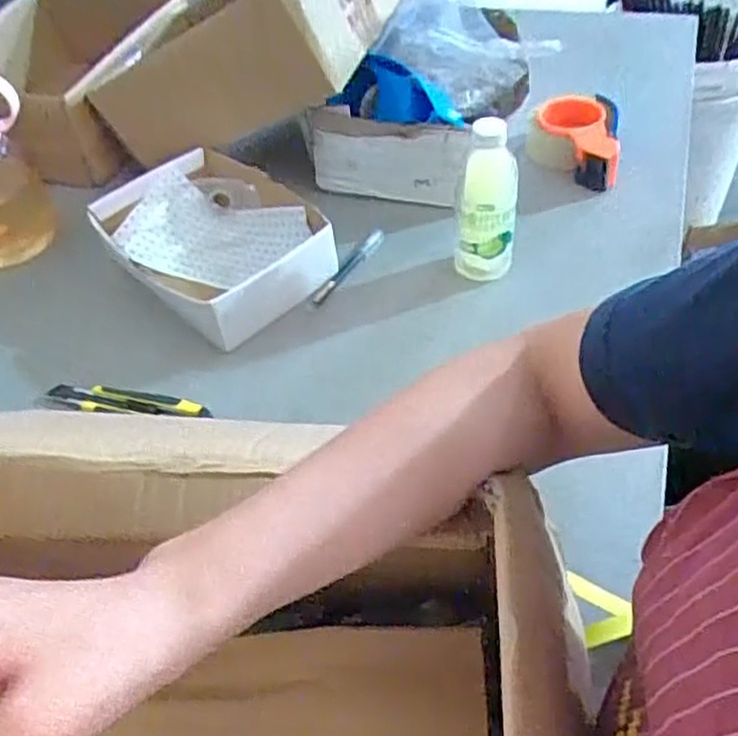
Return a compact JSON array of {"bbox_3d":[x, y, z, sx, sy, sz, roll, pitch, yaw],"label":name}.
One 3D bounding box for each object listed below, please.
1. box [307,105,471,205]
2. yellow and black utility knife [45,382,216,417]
[{"bbox_3d":[0.019,-0.240,0.844,0.184,0.097,0.026,13,51,17],"label":"box"},{"bbox_3d":[-0.228,0.032,0.694,0.154,0.014,0.032,9,50,14],"label":"yellow and black utility knife"}]

